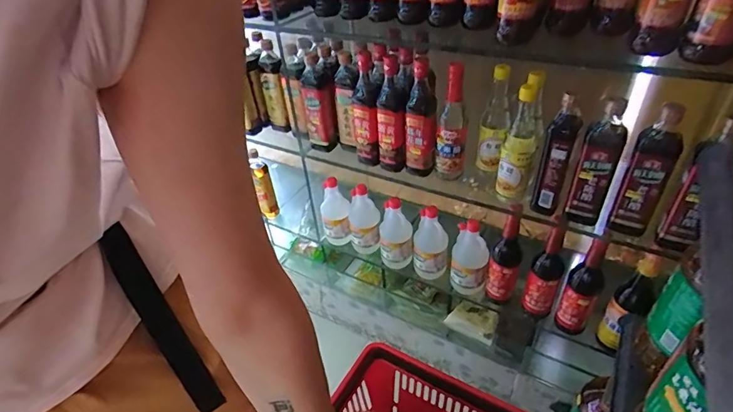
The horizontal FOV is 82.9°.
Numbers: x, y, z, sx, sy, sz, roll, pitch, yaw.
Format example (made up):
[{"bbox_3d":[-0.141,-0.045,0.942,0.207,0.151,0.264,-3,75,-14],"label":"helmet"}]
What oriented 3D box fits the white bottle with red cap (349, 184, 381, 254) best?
[{"bbox_3d":[-0.007,0.043,1.199,0.085,0.218,0.069,-6,38,-1],"label":"white bottle with red cap"}]

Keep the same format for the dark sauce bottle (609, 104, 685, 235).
[{"bbox_3d":[0.485,-0.049,0.721,0.054,0.248,0.062,13,42,22],"label":"dark sauce bottle"}]

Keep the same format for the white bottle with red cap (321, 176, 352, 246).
[{"bbox_3d":[-0.090,0.029,1.231,0.079,0.217,0.074,-9,38,-5],"label":"white bottle with red cap"}]

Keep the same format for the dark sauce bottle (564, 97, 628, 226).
[{"bbox_3d":[0.421,-0.071,0.756,0.059,0.239,0.062,22,45,30],"label":"dark sauce bottle"}]

